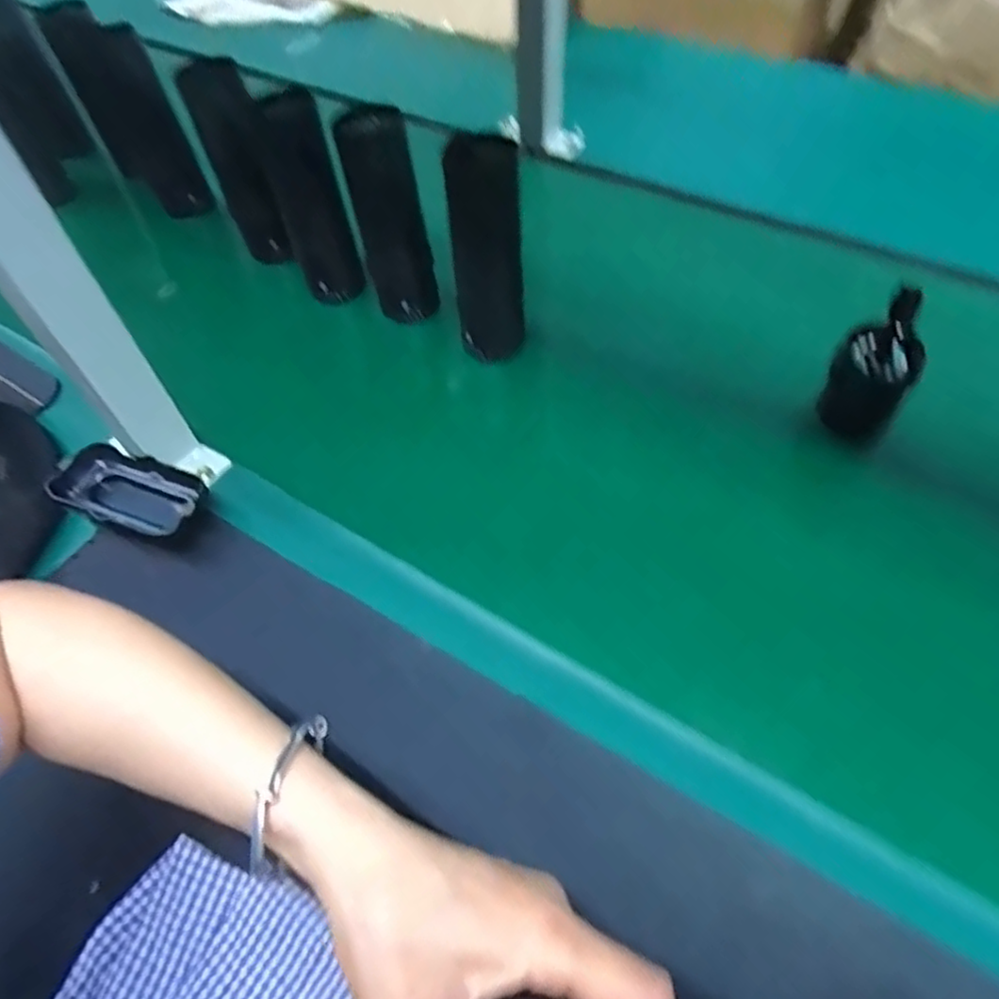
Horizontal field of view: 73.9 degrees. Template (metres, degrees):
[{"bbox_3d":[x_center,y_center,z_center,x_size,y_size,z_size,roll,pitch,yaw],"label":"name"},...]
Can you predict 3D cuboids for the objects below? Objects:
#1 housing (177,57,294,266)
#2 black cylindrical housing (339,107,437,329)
[{"bbox_3d":[-0.237,-0.306,0.611,0.053,0.163,0.057,-23,56,-13],"label":"housing"},{"bbox_3d":[-0.090,-0.226,0.557,0.056,0.156,0.047,-11,55,-4],"label":"black cylindrical housing"}]

